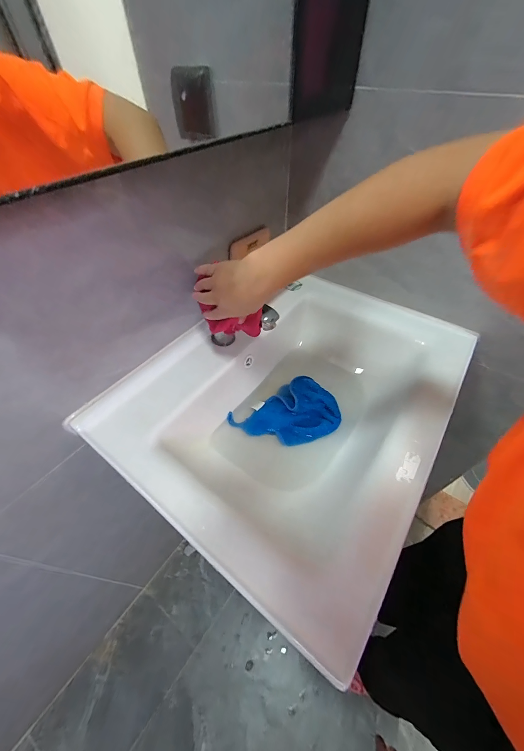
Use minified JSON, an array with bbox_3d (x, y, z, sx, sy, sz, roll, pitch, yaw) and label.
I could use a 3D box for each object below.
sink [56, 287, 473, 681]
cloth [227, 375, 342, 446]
[{"bbox_3d":[0.064,0.039,0.545,0.470,0.139,0.589,29,55,23],"label":"sink"},{"bbox_3d":[0.056,0.085,0.578,0.206,0.023,0.141,-26,54,-20],"label":"cloth"}]

